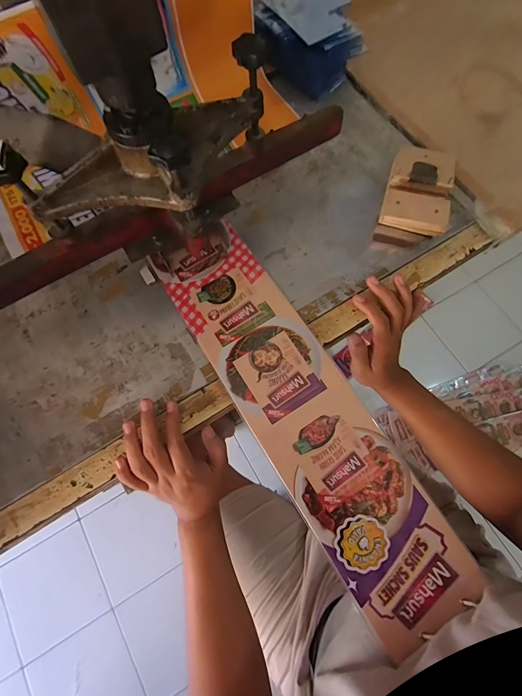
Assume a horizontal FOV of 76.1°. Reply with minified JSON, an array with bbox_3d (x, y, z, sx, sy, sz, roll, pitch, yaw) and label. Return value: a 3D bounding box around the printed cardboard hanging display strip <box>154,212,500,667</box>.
[{"bbox_3d":[0.043,0.063,0.385,0.122,0.007,0.508,-31,74,-8],"label":"printed cardboard hanging display strip"}]

